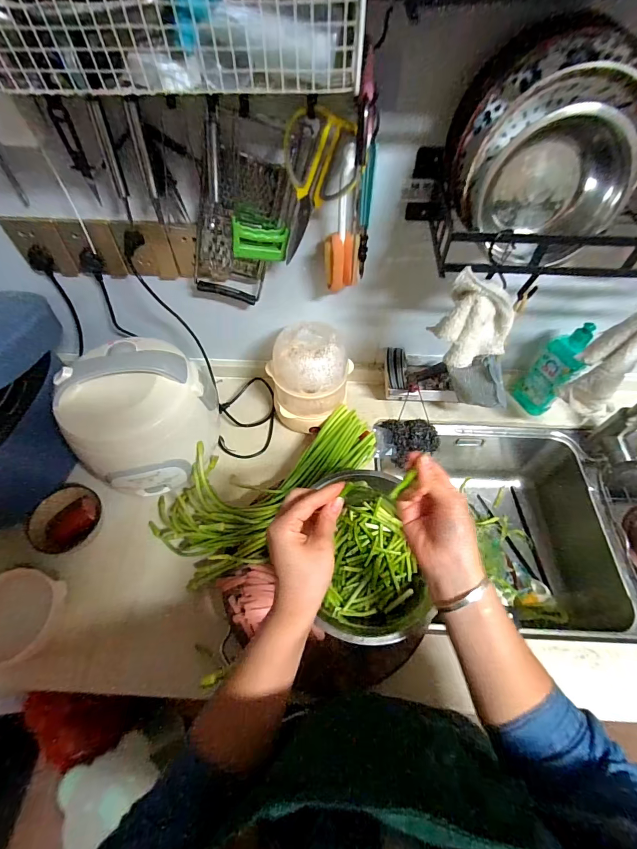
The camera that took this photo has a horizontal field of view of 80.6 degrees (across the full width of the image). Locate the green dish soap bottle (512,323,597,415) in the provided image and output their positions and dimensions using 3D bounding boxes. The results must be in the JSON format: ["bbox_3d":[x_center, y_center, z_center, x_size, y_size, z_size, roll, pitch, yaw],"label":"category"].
[{"bbox_3d":[0.450,-0.101,0.725,0.044,0.209,0.079,-30,61,-19],"label":"green dish soap bottle"}]

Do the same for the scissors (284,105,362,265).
[{"bbox_3d":[0.002,-0.306,0.489,0.095,0.164,0.025,-5,56,-4],"label":"scissors"}]

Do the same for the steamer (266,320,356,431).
[{"bbox_3d":[-0.019,-0.087,0.691,0.118,0.181,0.124,39,64,23],"label":"steamer"}]

